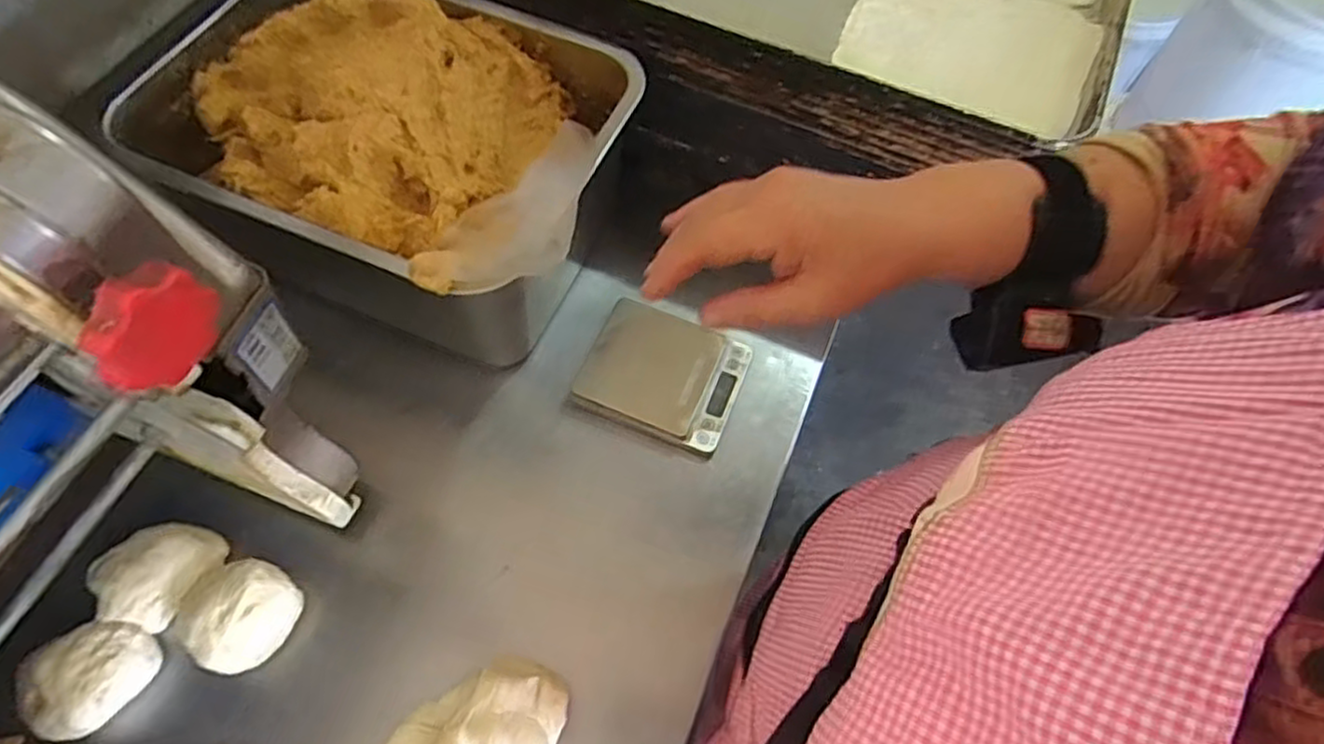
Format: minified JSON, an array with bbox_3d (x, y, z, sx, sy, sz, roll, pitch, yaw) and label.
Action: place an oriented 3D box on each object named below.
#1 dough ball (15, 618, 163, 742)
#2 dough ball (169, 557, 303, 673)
[{"bbox_3d":[-0.363,0.195,0.462,0.074,0.042,0.059,-26,65,-16],"label":"dough ball"},{"bbox_3d":[-0.284,0.162,0.484,0.071,0.046,0.068,1,61,-2],"label":"dough ball"}]

